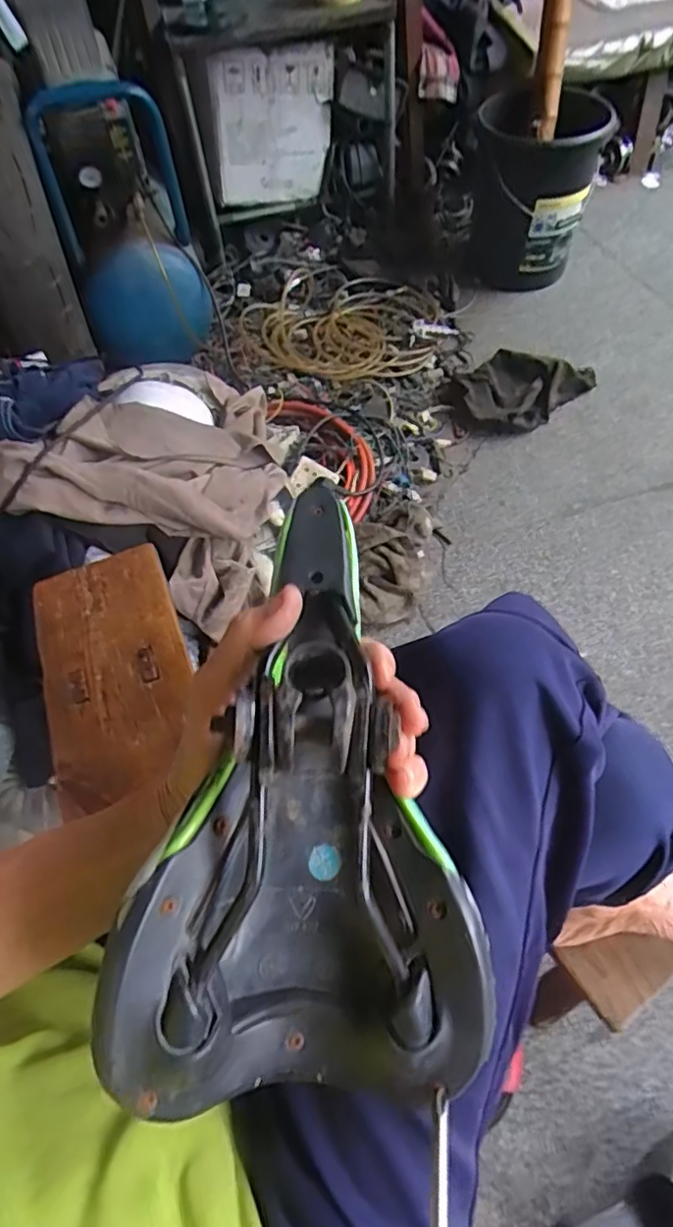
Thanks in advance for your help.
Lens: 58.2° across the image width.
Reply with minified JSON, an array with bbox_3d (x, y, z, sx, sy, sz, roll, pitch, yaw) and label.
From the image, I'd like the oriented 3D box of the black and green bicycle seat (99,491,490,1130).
[{"bbox_3d":[-0.006,0.059,0.245,0.134,0.075,0.258,15,70,-24],"label":"black and green bicycle seat"}]

